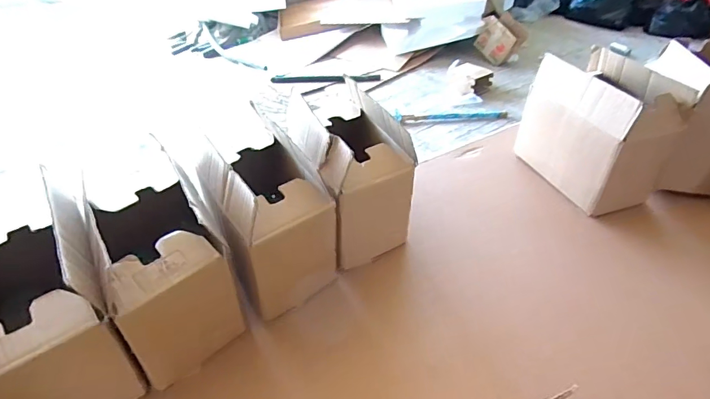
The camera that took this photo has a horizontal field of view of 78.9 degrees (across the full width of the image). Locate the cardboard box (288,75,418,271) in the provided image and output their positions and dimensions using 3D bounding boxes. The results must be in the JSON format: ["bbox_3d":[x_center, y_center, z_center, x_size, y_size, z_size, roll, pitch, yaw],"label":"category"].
[{"bbox_3d":[-0.007,-0.044,0.700,0.146,0.208,0.209,-17,41,-20],"label":"cardboard box"}]

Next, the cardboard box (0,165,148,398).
[{"bbox_3d":[-0.383,0.115,0.520,0.149,0.218,0.281,-22,43,-26],"label":"cardboard box"}]

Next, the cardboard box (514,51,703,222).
[{"bbox_3d":[0.451,-0.132,0.815,0.147,0.221,0.223,-14,41,-18],"label":"cardboard box"}]

